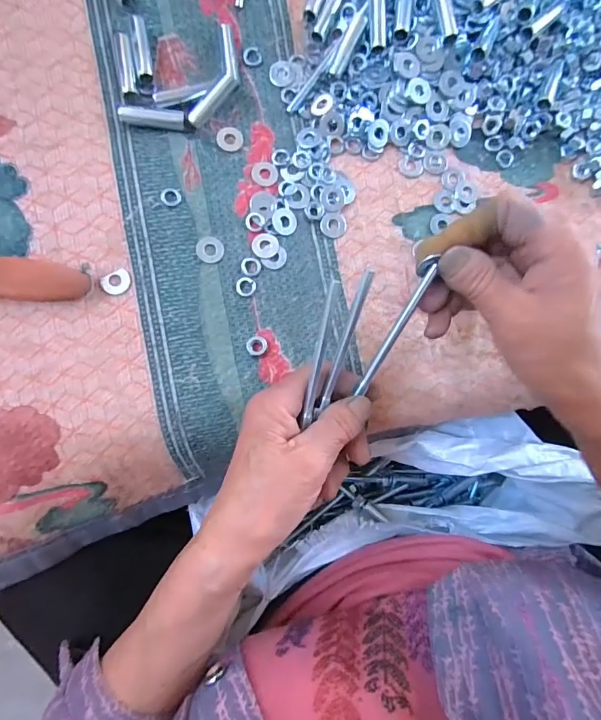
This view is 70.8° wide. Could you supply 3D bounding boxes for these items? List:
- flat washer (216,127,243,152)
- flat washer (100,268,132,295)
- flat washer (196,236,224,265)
[{"bbox_3d":[-0.050,-0.158,0.302,0.018,0.004,0.019,2,88,-5],"label":"flat washer"},{"bbox_3d":[-0.122,-0.052,0.282,0.020,0.004,0.016,-37,92,-5],"label":"flat washer"},{"bbox_3d":[-0.063,-0.077,0.293,0.018,0.004,0.019,0,89,-5],"label":"flat washer"}]

